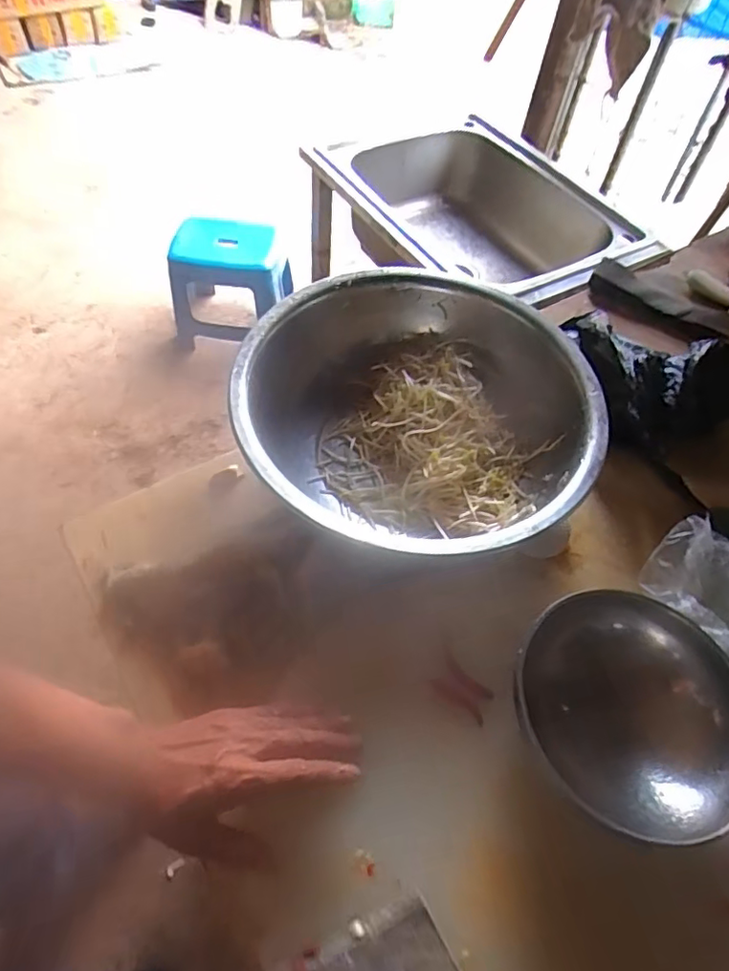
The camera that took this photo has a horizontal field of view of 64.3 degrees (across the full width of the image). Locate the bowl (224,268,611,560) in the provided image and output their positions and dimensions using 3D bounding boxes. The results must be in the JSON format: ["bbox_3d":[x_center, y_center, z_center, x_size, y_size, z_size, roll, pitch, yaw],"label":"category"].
[{"bbox_3d":[0.052,-0.068,0.615,0.343,0.111,0.343,2,56,-4],"label":"bowl"}]

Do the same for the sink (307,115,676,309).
[{"bbox_3d":[0.265,-0.561,1.310,0.553,0.230,0.639,-27,63,-21],"label":"sink"}]

